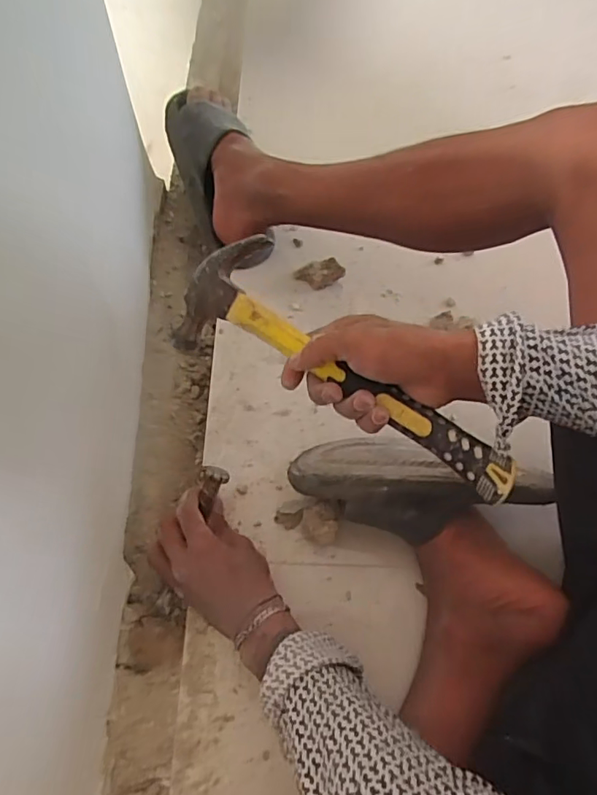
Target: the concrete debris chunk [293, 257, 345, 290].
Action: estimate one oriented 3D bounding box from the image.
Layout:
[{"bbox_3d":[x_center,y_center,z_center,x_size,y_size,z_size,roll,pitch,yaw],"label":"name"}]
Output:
[{"bbox_3d":[0.027,-0.159,0.689,0.063,0.034,0.026,3,60,-3],"label":"concrete debris chunk"}]

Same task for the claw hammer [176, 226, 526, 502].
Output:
[{"bbox_3d":[0.038,-0.031,0.450,0.319,0.034,0.114,29,104,18],"label":"claw hammer"}]

